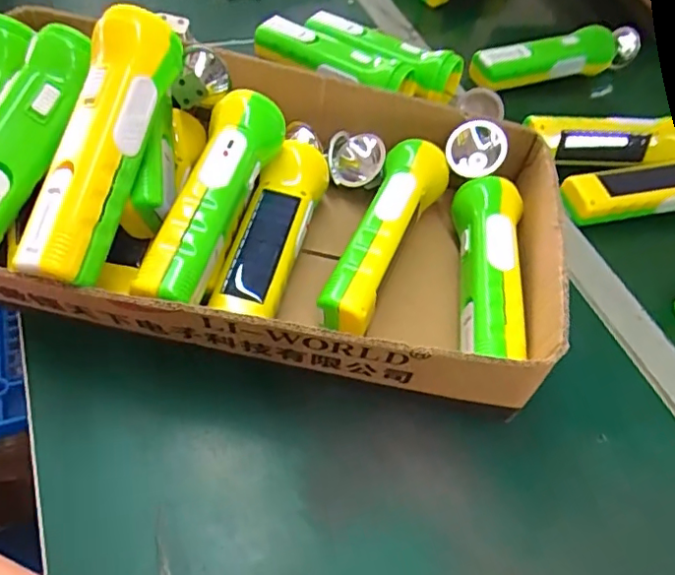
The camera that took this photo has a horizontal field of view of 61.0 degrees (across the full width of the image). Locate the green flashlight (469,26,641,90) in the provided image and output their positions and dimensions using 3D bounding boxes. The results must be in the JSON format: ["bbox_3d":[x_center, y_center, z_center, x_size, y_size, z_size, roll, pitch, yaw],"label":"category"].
[{"bbox_3d":[0.259,-0.261,0.639,0.230,0.043,0.039,-12,55,-20],"label":"green flashlight"}]

